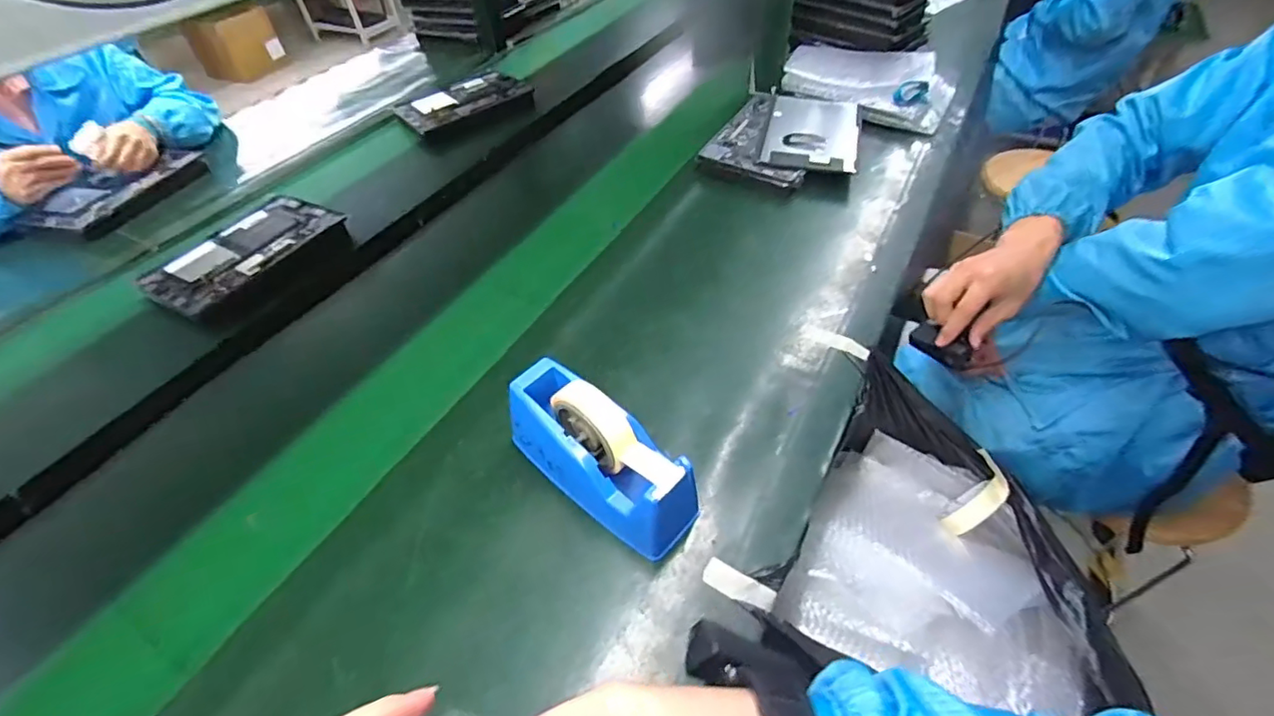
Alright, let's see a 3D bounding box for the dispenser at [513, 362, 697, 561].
[{"bbox_3d":[-0.034,0.089,0.524,0.197,0.112,0.076,32,56,27],"label":"dispenser"}]

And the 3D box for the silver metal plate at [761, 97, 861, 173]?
[{"bbox_3d":[0.299,-0.383,0.945,0.147,0.017,0.222,12,53,11],"label":"silver metal plate"}]

